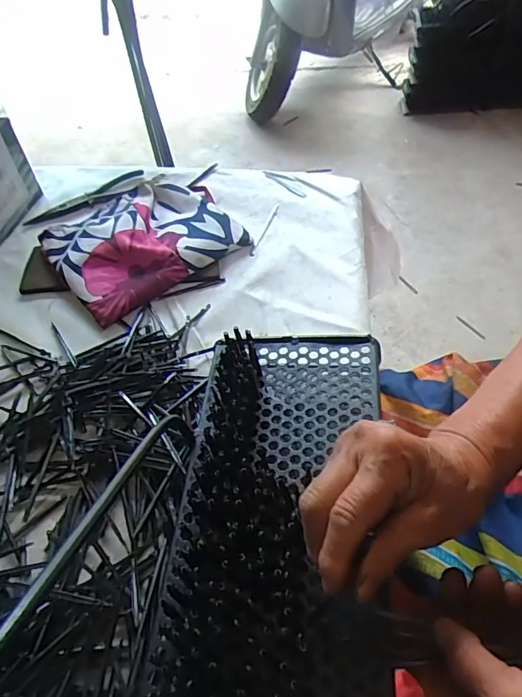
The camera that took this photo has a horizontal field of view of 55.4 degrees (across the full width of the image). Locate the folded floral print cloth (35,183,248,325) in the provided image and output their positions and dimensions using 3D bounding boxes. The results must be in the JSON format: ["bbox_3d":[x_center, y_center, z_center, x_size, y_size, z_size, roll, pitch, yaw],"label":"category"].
[{"bbox_3d":[-0.156,-0.155,0.668,0.243,0.042,0.209,-33,53,-21],"label":"folded floral print cloth"}]

